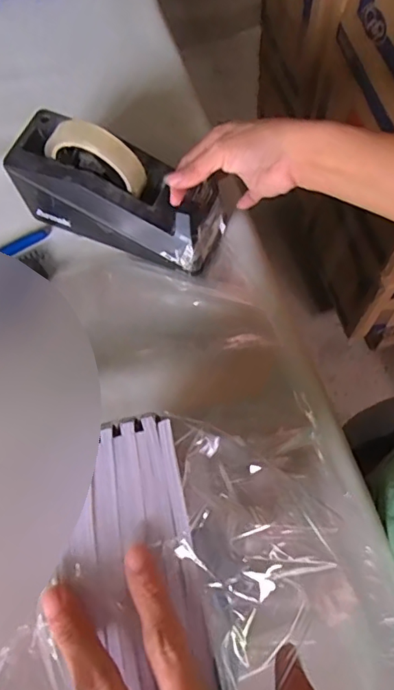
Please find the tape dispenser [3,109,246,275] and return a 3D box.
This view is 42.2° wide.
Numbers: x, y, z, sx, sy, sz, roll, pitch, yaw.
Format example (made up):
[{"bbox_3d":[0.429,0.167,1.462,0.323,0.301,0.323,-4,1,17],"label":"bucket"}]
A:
[{"bbox_3d":[-0.073,-0.153,0.492,0.210,0.122,0.076,22,70,1],"label":"tape dispenser"}]

